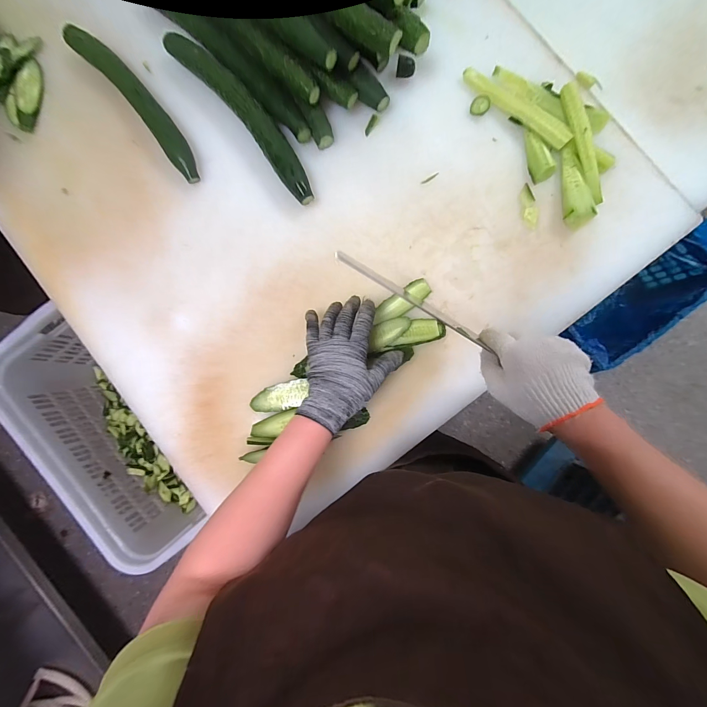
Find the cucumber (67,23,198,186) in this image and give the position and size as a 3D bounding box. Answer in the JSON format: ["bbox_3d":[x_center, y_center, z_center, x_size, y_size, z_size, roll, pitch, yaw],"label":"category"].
[{"bbox_3d":[-0.308,-0.360,0.464,0.040,0.034,0.266,-41,87,-2],"label":"cucumber"}]

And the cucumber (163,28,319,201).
[{"bbox_3d":[-0.157,-0.343,0.464,0.044,0.042,0.314,-41,87,-2],"label":"cucumber"}]

